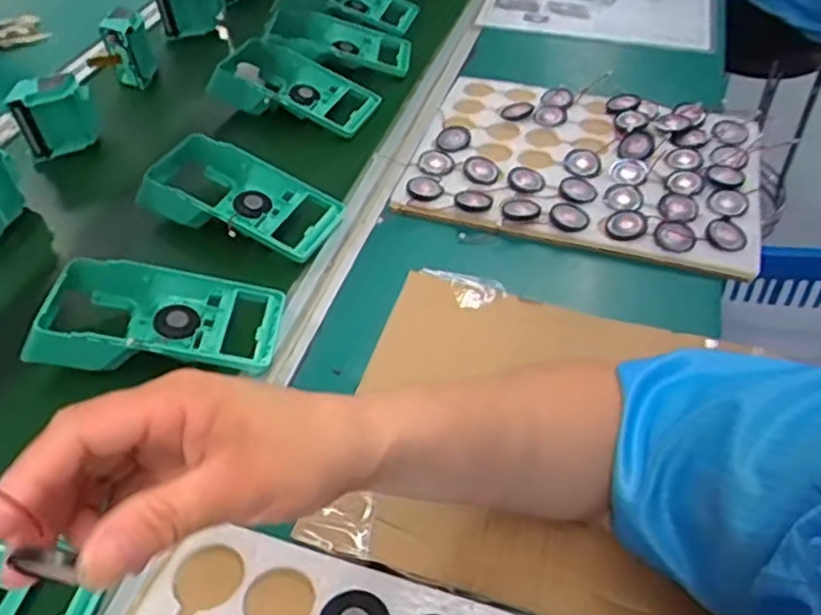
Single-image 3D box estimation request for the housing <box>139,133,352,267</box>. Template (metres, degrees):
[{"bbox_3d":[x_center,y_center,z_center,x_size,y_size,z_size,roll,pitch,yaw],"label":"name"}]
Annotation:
[{"bbox_3d":[-0.159,-0.100,0.653,0.185,0.055,0.096,17,49,18],"label":"housing"}]

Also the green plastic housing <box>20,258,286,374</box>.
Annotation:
[{"bbox_3d":[-0.195,0.004,0.536,0.179,0.047,0.093,0,46,3],"label":"green plastic housing"}]

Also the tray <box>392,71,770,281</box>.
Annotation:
[{"bbox_3d":[0.173,-0.145,0.682,0.314,0.022,0.249,13,48,16],"label":"tray"}]

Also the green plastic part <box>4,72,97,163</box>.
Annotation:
[{"bbox_3d":[-0.373,-0.197,0.742,0.081,0.085,0.045,-24,50,-19],"label":"green plastic part"}]

